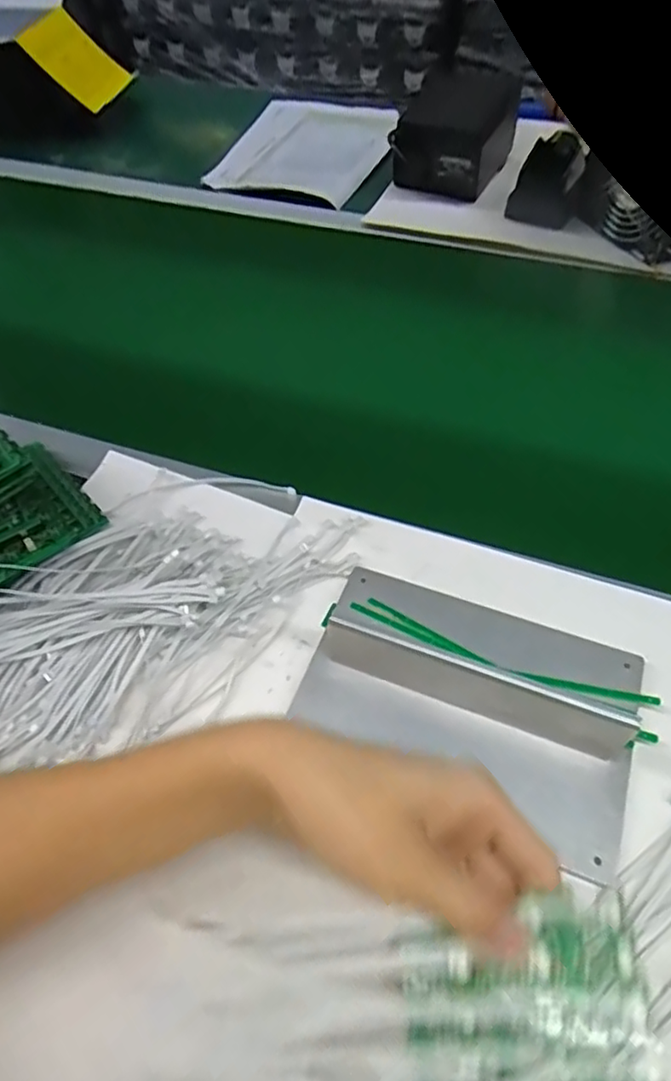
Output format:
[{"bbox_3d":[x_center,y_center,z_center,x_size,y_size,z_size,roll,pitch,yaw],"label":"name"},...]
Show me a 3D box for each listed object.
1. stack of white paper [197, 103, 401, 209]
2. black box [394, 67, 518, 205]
[{"bbox_3d":[-0.036,-0.550,0.862,0.212,0.021,0.268,13,58,13],"label":"stack of white paper"},{"bbox_3d":[0.149,-0.517,0.777,0.132,0.084,0.144,15,58,14],"label":"black box"}]

